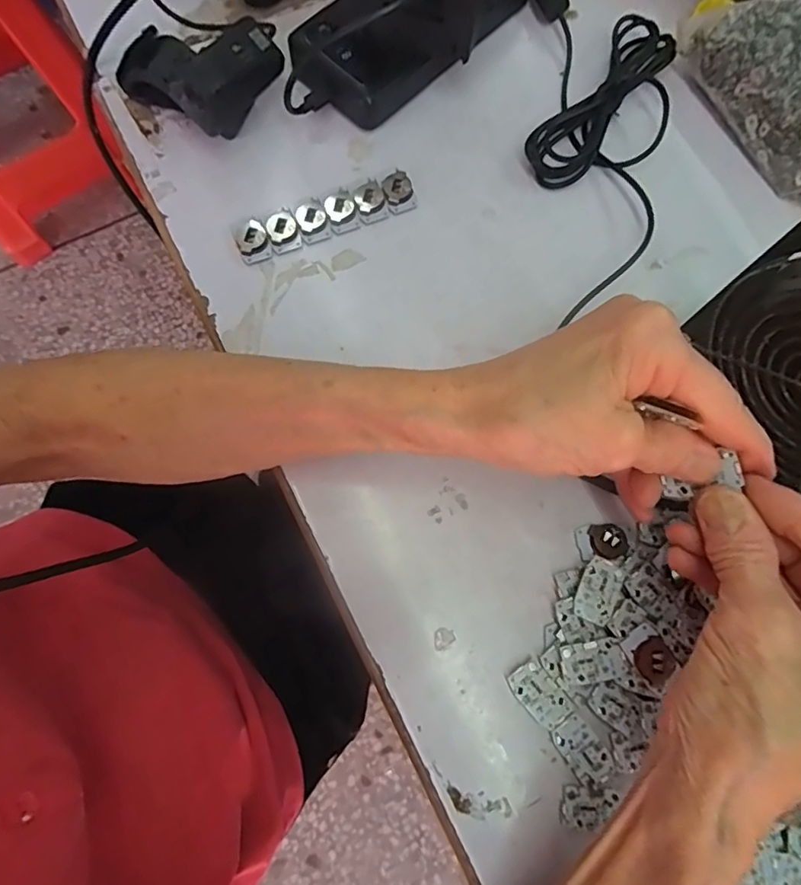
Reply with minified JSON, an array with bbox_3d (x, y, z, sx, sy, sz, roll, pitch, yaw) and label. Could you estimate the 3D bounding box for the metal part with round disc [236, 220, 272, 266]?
[{"bbox_3d":[-0.084,-0.114,0.309,0.017,0.006,0.024,-24,77,-7],"label":"metal part with round disc"}]

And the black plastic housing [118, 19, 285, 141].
[{"bbox_3d":[-0.115,-0.219,0.317,0.075,0.047,0.073,0,75,-1],"label":"black plastic housing"}]

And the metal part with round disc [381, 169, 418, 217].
[{"bbox_3d":[-0.001,-0.148,0.321,0.018,0.005,0.026,-18,76,-6],"label":"metal part with round disc"}]

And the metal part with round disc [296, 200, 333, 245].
[{"bbox_3d":[-0.051,-0.129,0.315,0.017,0.005,0.026,-21,76,-6],"label":"metal part with round disc"}]

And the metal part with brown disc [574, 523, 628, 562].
[{"bbox_3d":[0.101,0.050,0.273,0.024,0.004,0.017,-4,75,-2],"label":"metal part with brown disc"}]

